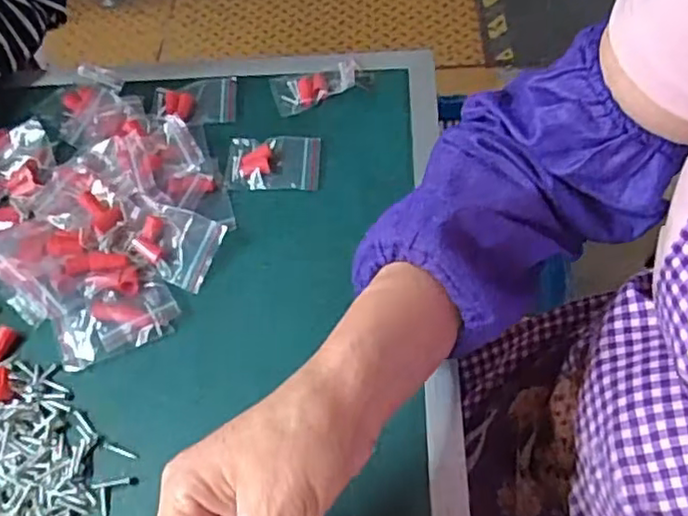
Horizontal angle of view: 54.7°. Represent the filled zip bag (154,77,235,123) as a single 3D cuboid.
[{"bbox_3d":[-0.118,-0.125,0.526,0.065,0.010,0.051,-3,56,3],"label":"filled zip bag"}]

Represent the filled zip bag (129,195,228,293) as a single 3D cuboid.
[{"bbox_3d":[-0.115,-0.012,0.439,0.065,0.016,0.044,20,60,18],"label":"filled zip bag"}]

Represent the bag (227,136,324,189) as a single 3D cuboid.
[{"bbox_3d":[-0.051,-0.071,0.482,0.065,0.008,0.048,0,56,6],"label":"bag"}]

